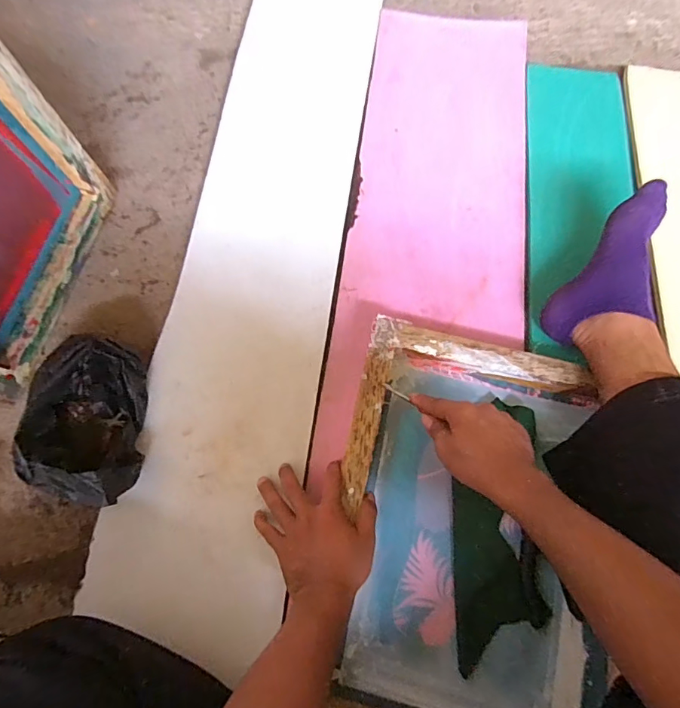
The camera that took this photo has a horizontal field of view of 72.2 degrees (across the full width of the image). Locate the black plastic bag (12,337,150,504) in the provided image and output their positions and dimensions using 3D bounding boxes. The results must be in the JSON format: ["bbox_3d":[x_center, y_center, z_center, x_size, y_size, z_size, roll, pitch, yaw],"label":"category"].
[{"bbox_3d":[-0.315,0.080,0.593,0.117,0.093,0.202,-2,72,1],"label":"black plastic bag"}]

